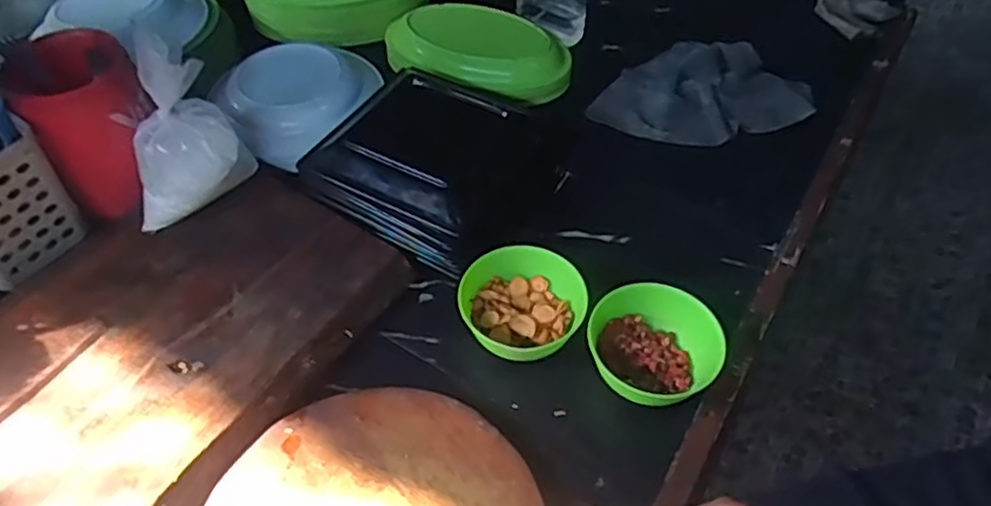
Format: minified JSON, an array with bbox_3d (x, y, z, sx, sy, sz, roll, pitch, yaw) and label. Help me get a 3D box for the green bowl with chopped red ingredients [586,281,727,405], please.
[{"bbox_3d":[0.135,0.080,0.582,0.101,0.051,0.104,2,52,-2],"label":"green bowl with chopped red ingredients"}]

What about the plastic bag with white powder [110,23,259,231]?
[{"bbox_3d":[-0.301,-0.115,0.630,0.101,0.173,0.080,-10,54,-11],"label":"plastic bag with white powder"}]

